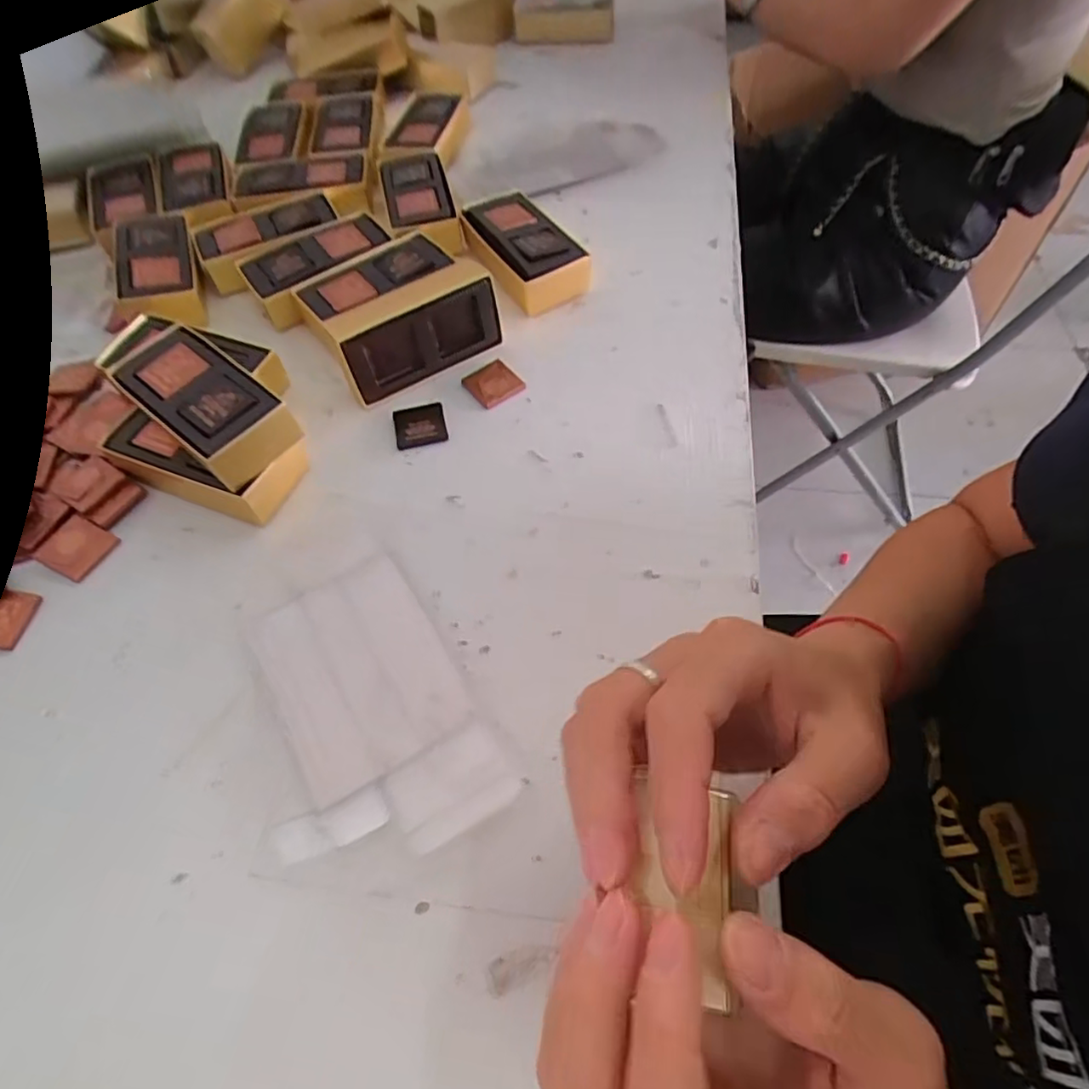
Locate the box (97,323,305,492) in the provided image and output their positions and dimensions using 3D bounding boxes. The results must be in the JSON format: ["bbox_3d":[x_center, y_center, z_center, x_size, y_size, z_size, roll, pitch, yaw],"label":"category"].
[{"bbox_3d":[-0.204,-0.086,0.378,0.122,0.025,0.054,34,66,23],"label":"box"}]

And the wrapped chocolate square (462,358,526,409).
[{"bbox_3d":[-0.034,-0.112,0.439,0.033,0.004,0.033,-37,63,-19],"label":"wrapped chocolate square"}]

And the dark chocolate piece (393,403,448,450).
[{"bbox_3d":[-0.083,-0.081,0.422,0.034,0.004,0.036,-12,58,-5],"label":"dark chocolate piece"}]

